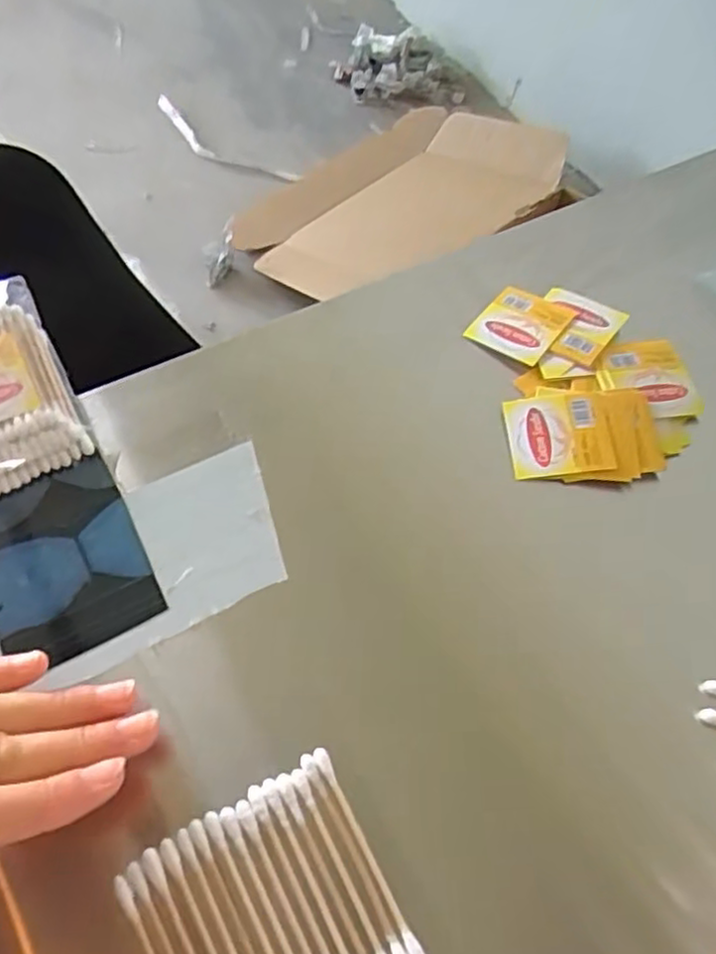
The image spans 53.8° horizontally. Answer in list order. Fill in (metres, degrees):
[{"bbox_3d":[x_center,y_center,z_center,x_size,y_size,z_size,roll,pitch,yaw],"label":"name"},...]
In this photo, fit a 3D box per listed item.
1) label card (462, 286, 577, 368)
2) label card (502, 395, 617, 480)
[{"bbox_3d":[0.079,-0.075,0.347,0.039,0.005,0.044,32,63,22],"label":"label card"},{"bbox_3d":[0.089,-0.018,0.313,0.043,0.005,0.039,-5,64,6],"label":"label card"}]

